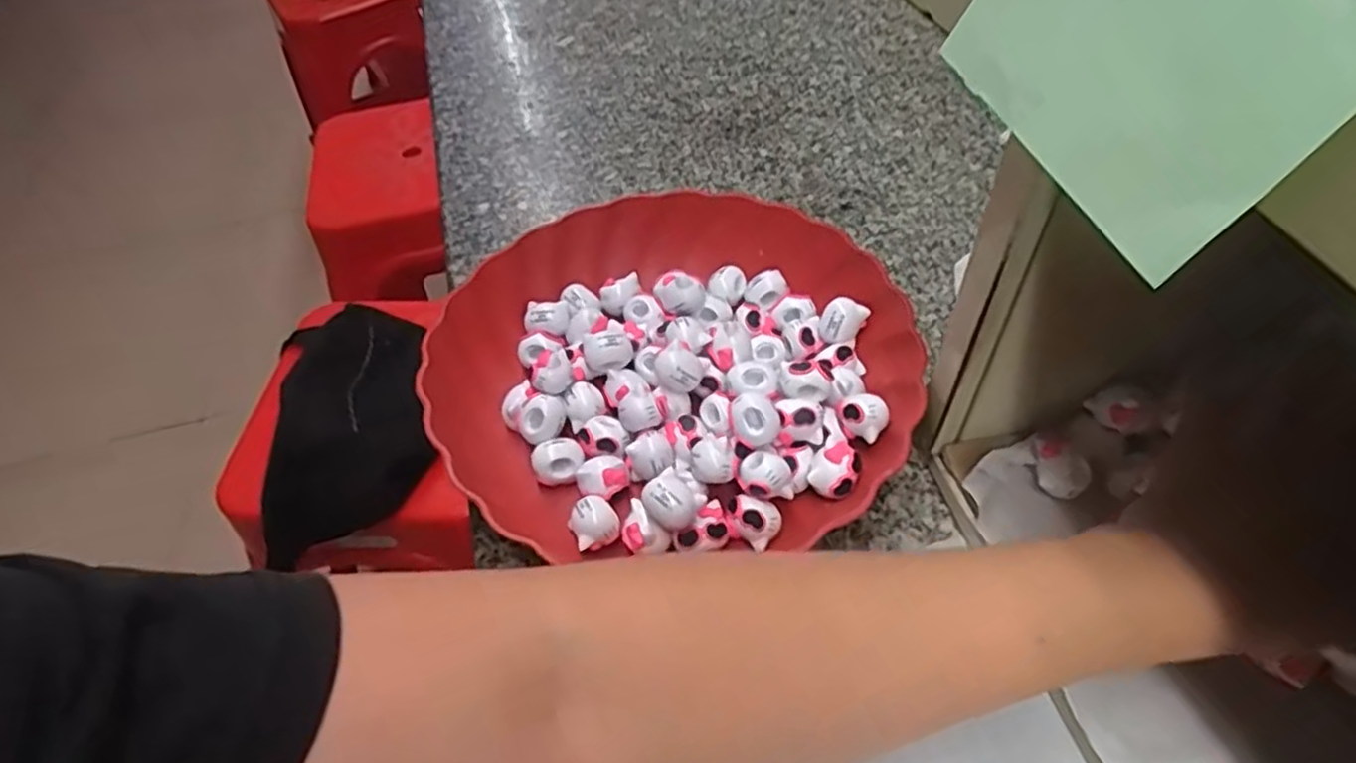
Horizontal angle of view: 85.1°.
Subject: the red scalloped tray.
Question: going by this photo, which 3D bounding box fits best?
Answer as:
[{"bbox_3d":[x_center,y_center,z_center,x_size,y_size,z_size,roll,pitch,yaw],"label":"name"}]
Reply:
[{"bbox_3d":[-0.003,-0.005,0.387,0.237,0.051,0.230,-8,50,-1],"label":"red scalloped tray"}]

